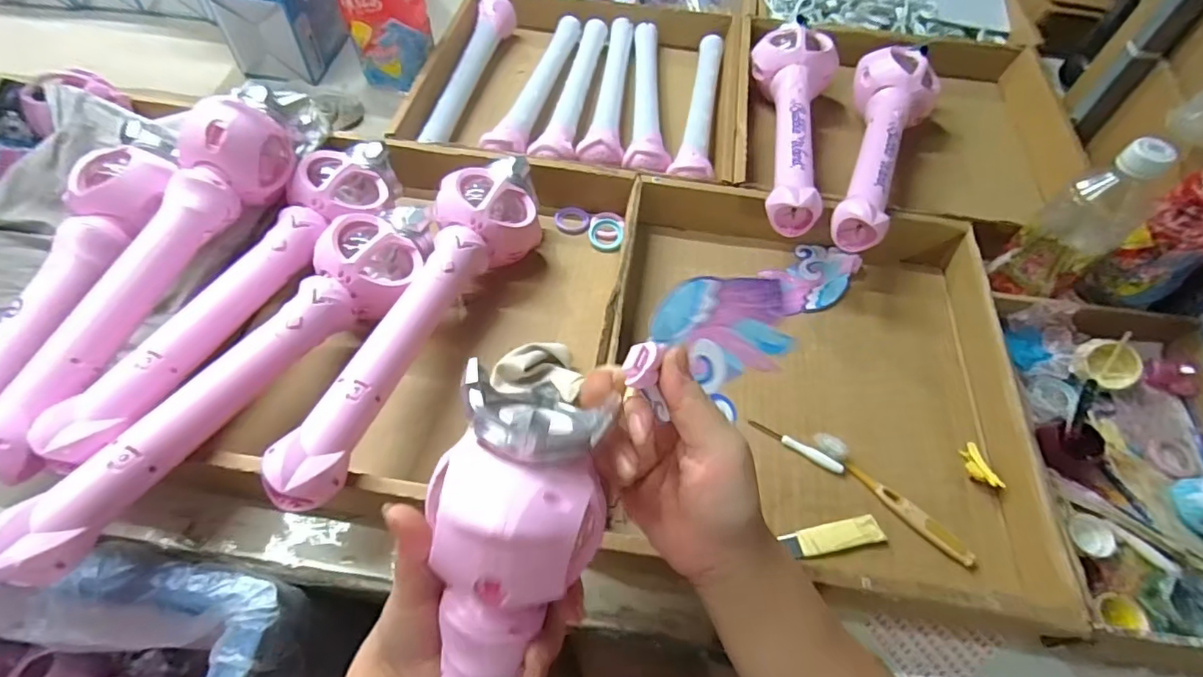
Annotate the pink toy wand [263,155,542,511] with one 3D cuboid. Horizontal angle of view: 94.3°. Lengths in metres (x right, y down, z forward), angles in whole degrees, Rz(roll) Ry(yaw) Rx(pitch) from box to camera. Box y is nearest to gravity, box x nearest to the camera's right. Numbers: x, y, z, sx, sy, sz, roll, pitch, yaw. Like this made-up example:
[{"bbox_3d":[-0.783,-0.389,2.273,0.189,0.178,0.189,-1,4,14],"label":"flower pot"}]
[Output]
[{"bbox_3d":[-0.132,-0.031,0.468,0.087,0.079,0.365,11,58,5],"label":"pink toy wand"}]

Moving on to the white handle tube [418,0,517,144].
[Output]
[{"bbox_3d":[-0.169,-0.343,0.710,0.044,0.041,0.283,11,58,5],"label":"white handle tube"}]

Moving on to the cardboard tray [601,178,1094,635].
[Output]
[{"bbox_3d":[0.181,0.023,0.491,0.336,0.051,0.369,9,58,3],"label":"cardboard tray"}]

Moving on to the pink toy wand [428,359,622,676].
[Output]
[{"bbox_3d":[-0.061,0.169,0.277,0.077,0.316,0.054,13,14,6],"label":"pink toy wand"}]

